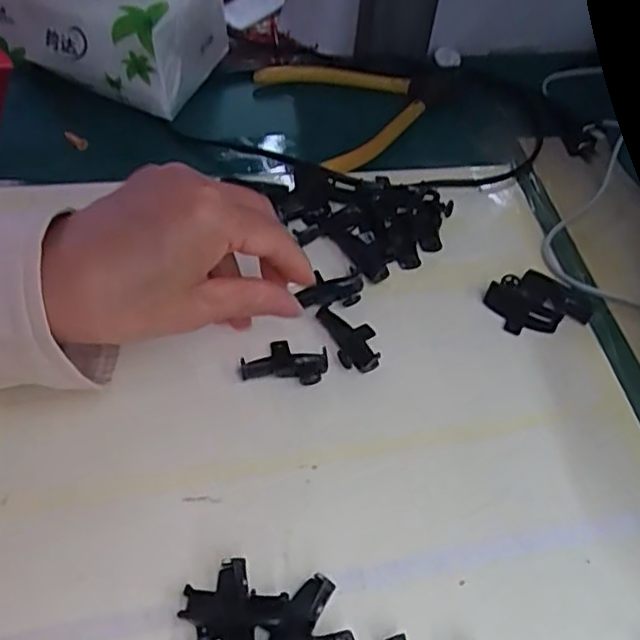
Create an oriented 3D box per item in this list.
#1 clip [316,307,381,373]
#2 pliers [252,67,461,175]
[{"bbox_3d":[0.017,0.008,0.338,0.025,0.010,0.041,-15,55,-16],"label":"clip"},{"bbox_3d":[0.038,-0.160,0.468,0.147,0.010,0.116,-25,58,-22],"label":"pliers"}]

